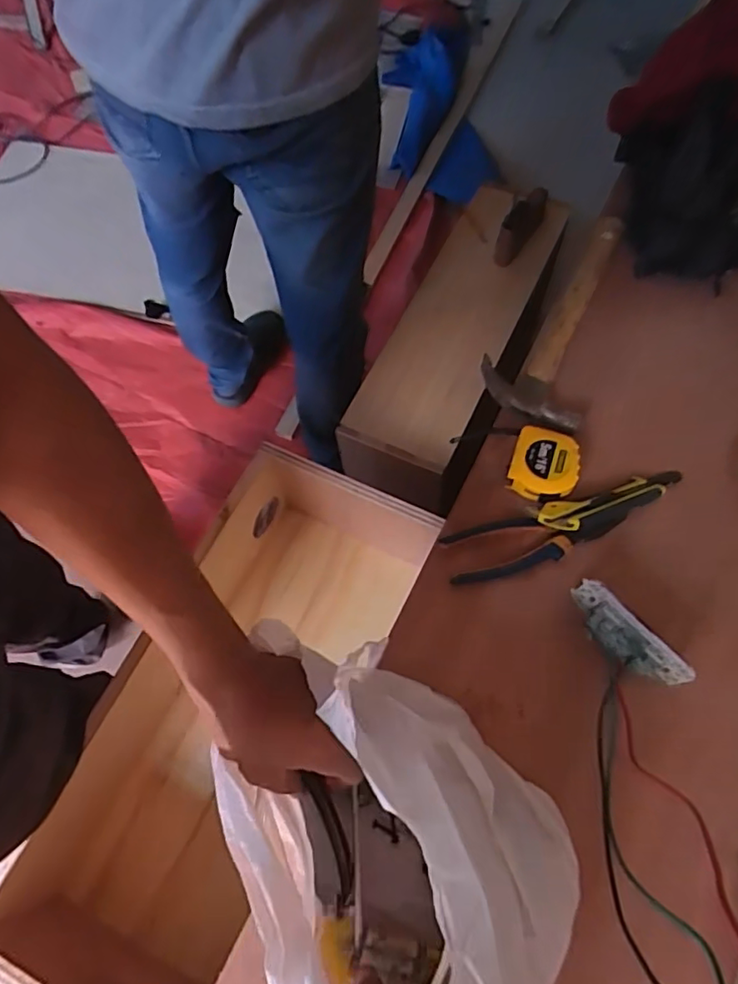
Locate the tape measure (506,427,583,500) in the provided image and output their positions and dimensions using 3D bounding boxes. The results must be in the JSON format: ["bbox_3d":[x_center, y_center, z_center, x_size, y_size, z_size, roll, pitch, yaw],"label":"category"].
[{"bbox_3d":[0.180,-0.026,0.594,0.066,0.037,0.071,19,68,9],"label":"tape measure"}]

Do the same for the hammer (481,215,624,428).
[{"bbox_3d":[0.218,-0.210,0.676,0.111,0.034,0.289,19,68,9],"label":"hammer"}]

